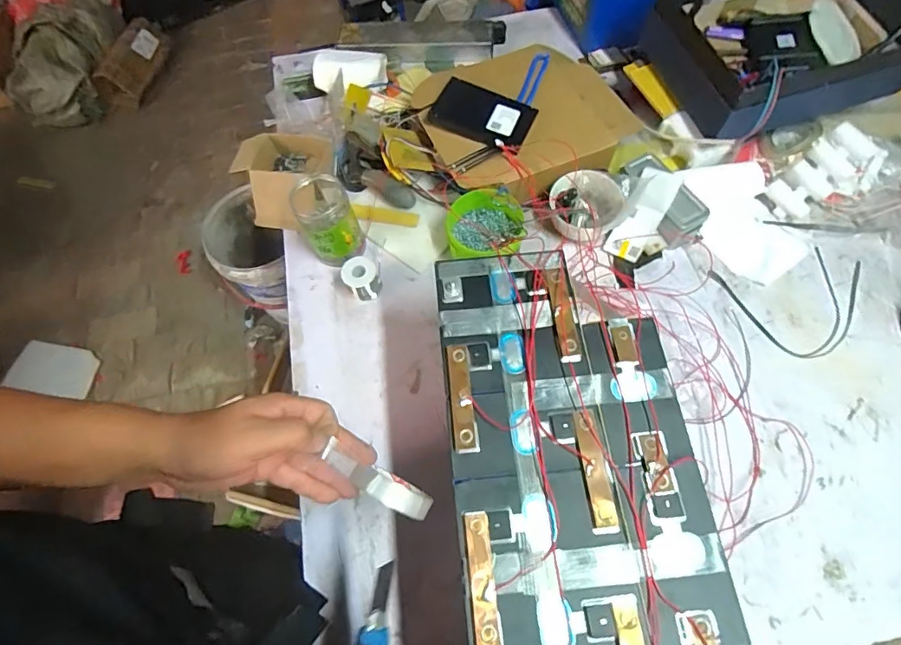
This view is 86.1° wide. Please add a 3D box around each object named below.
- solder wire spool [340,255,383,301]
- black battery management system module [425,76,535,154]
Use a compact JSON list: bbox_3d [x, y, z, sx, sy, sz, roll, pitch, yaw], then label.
[{"bbox_3d":[-0.141,-0.068,0.770,0.056,0.055,0.056,-1,65,3],"label":"solder wire spool"},{"bbox_3d":[0.052,-0.340,0.799,0.165,0.022,0.102,21,68,13],"label":"black battery management system module"}]

